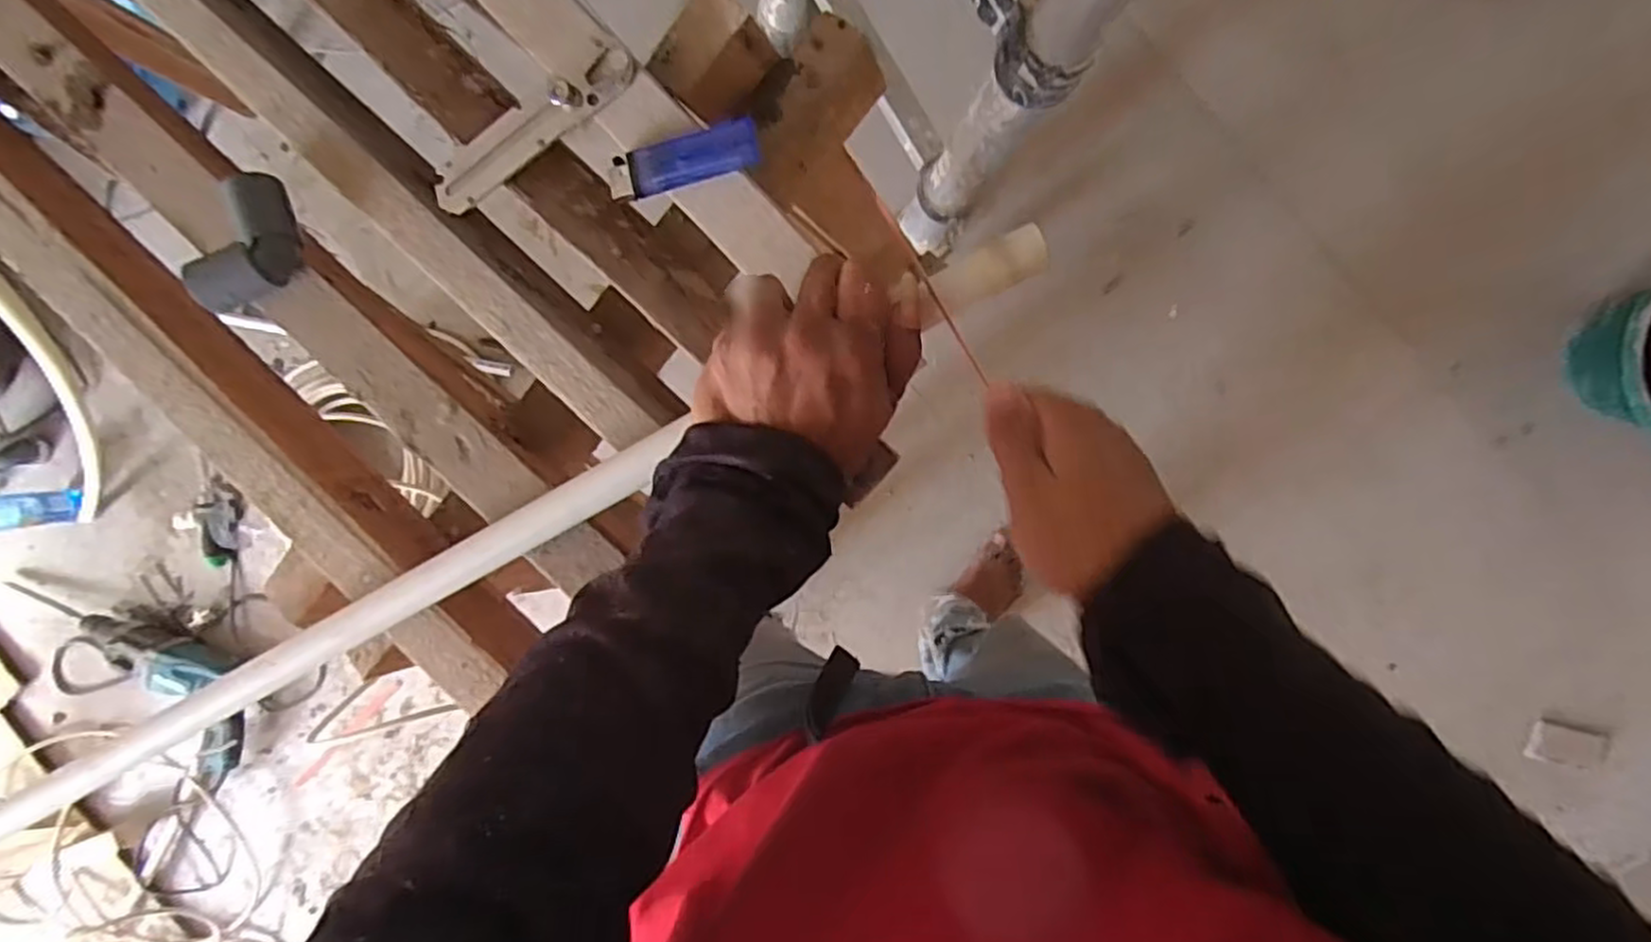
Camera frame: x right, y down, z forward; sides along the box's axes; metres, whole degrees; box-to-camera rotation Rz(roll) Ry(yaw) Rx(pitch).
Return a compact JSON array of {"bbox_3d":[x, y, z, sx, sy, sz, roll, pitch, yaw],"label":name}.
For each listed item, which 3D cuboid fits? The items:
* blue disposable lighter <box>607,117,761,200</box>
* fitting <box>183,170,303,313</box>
[{"bbox_3d":[-0.074,-0.161,0.383,0.080,0.015,0.022,-12,91,7],"label":"blue disposable lighter"},{"bbox_3d":[-0.316,-0.121,0.409,0.044,0.028,0.078,26,98,4],"label":"fitting"}]

